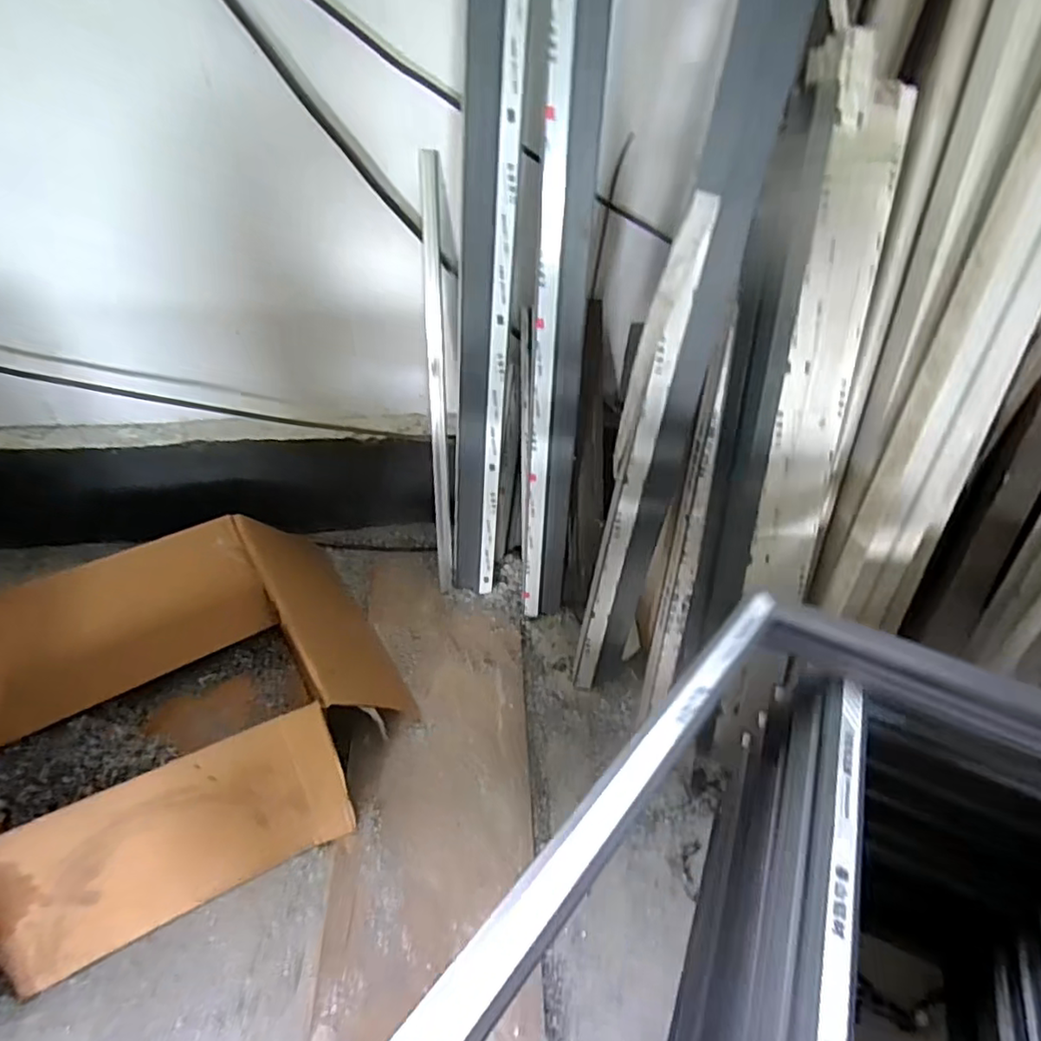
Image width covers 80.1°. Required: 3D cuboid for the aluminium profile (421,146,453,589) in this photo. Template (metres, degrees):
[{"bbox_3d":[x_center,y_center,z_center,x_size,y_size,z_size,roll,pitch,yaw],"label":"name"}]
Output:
[{"bbox_3d":[-0.192,-0.275,1.447,0.035,0.994,0.046,-5,26,-12],"label":"aluminium profile"}]

